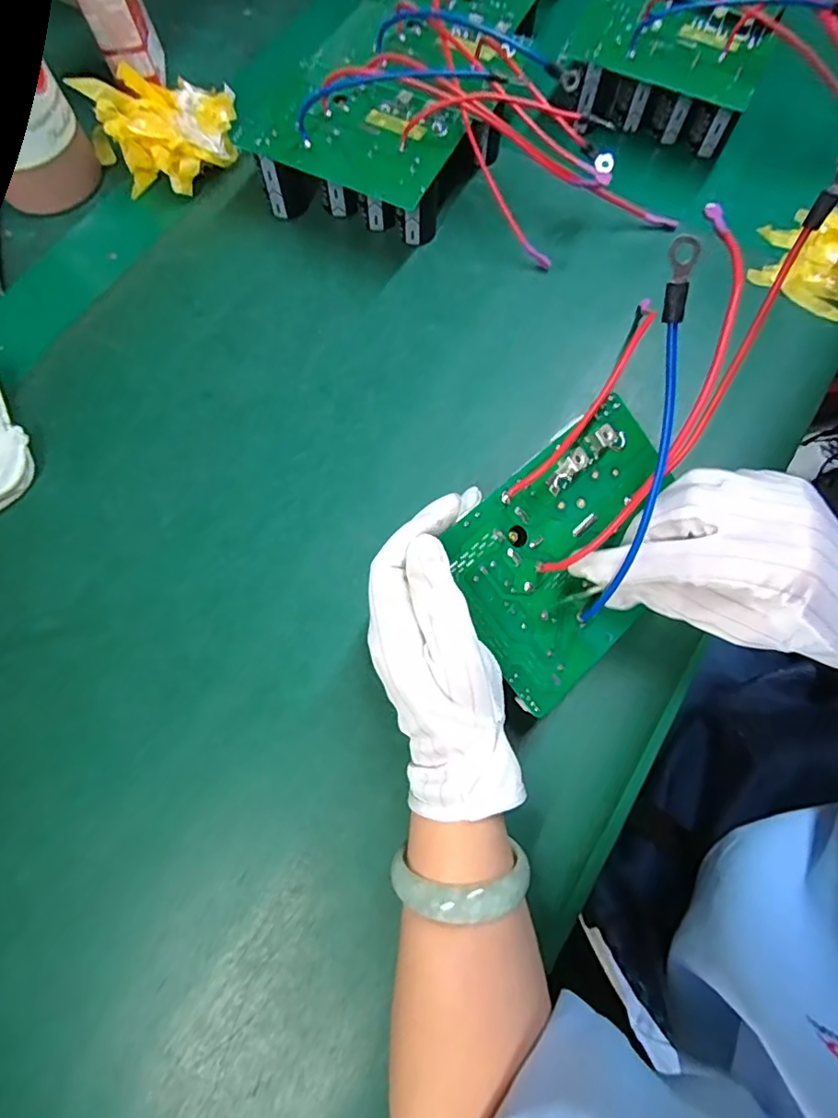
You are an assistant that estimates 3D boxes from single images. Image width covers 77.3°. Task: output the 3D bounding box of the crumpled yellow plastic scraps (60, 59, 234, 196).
[{"bbox_3d":[-0.215,-0.361,0.439,0.111,0.060,0.099,-29,75,-9],"label":"crumpled yellow plastic scraps"}]

